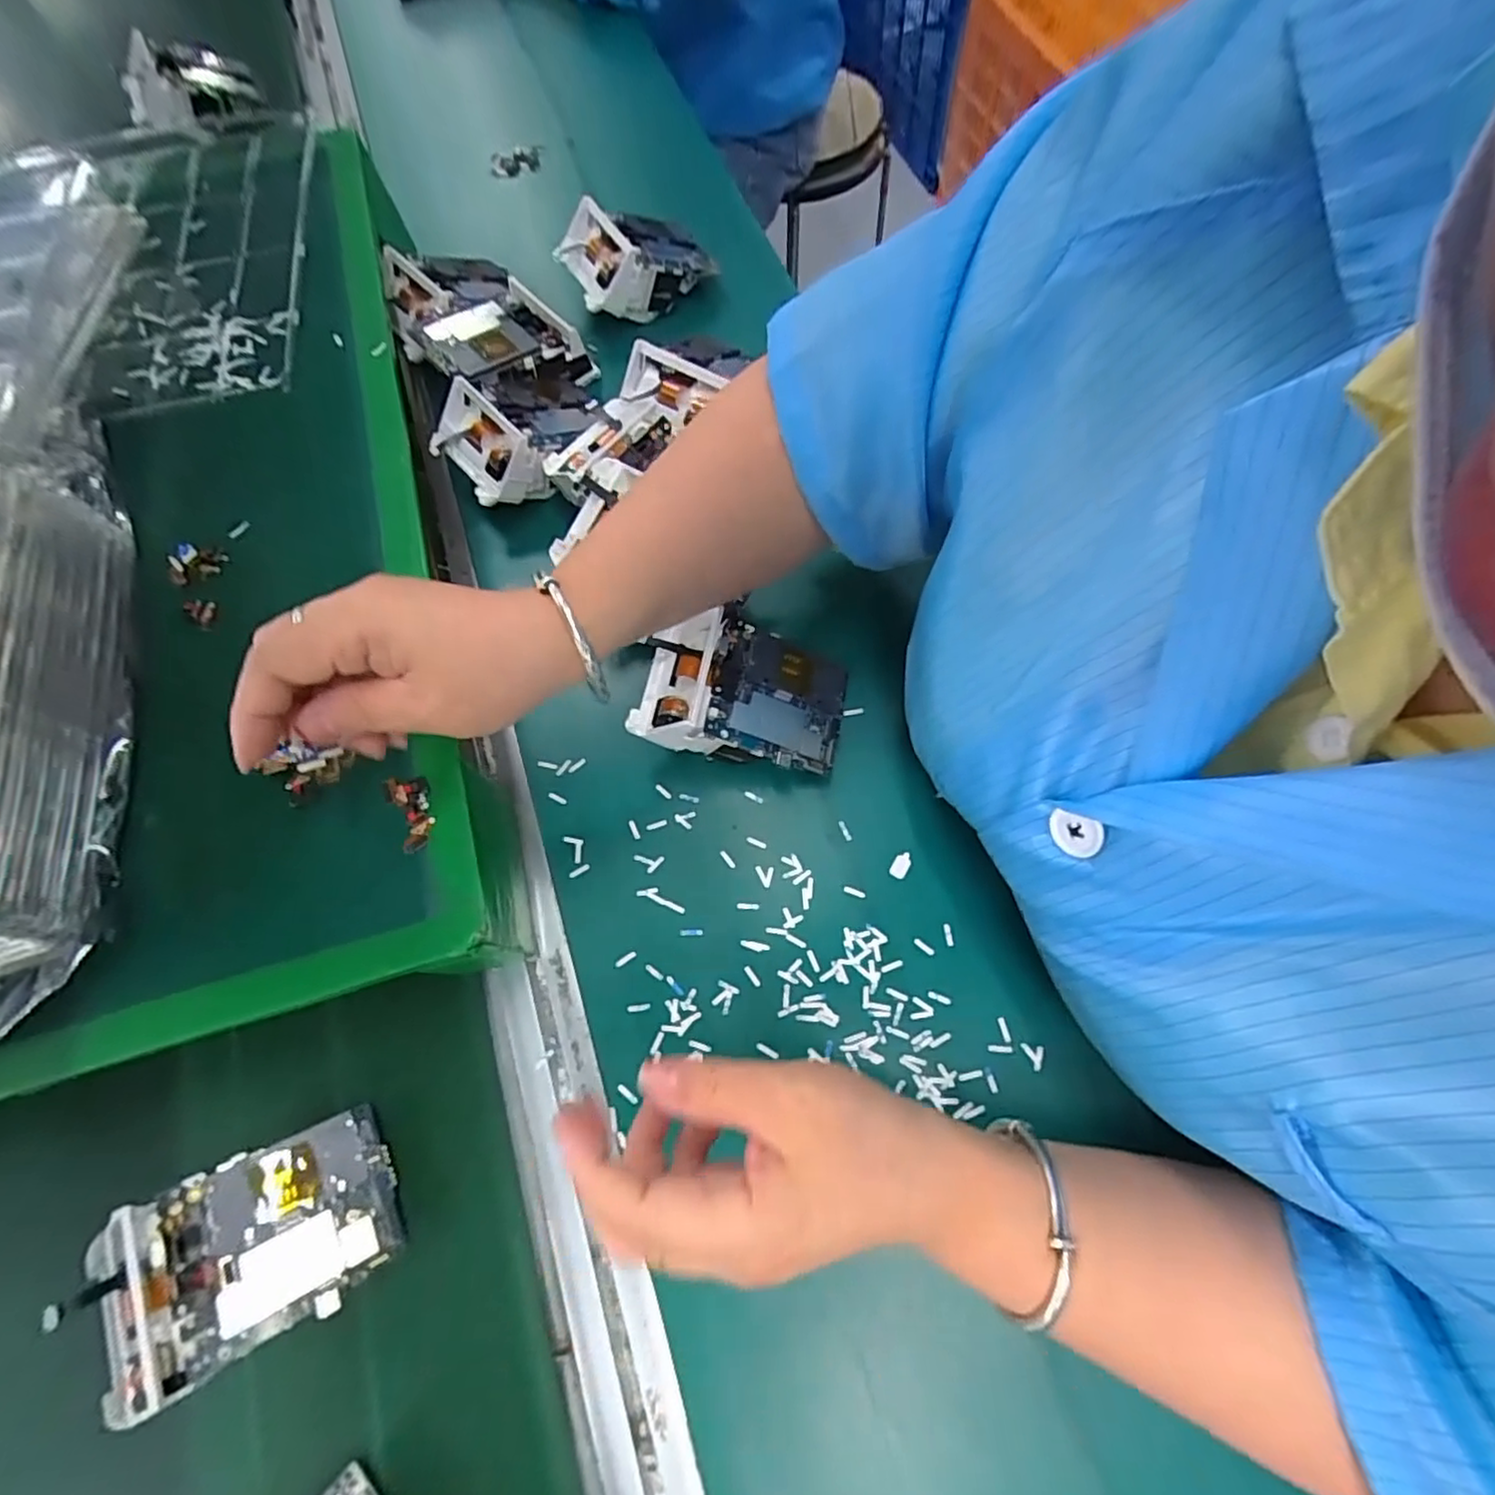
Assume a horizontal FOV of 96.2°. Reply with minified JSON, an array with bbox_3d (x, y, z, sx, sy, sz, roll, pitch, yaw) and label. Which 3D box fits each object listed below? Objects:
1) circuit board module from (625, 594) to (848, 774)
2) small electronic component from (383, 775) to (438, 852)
[{"bbox_3d":[-0.004,-0.028,0.384,0.117,0.051,0.080,13,70,7],"label":"circuit board module"},{"bbox_3d":[-0.149,0.027,0.298,0.019,0.004,0.036,-28,70,-9],"label":"small electronic component"}]

